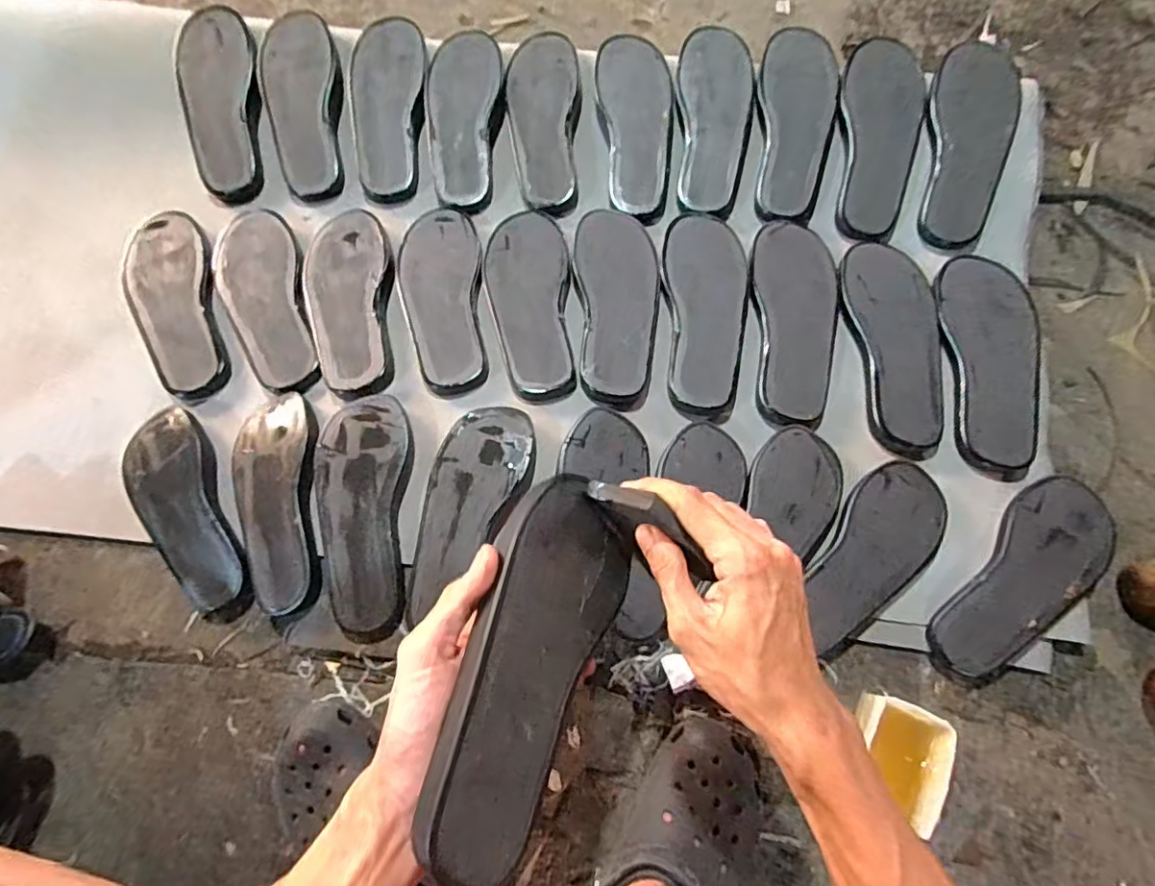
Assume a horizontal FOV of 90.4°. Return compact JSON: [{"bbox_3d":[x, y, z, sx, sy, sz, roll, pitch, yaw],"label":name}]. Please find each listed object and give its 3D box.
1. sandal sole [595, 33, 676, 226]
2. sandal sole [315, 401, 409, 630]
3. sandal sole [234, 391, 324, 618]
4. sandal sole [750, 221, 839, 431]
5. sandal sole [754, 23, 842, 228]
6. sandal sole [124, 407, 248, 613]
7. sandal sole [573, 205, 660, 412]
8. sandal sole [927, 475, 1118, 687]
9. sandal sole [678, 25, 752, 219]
[{"bbox_3d":[0.077,-0.408,0.731,0.095,0.036,0.252,-5,85,-1],"label":"sandal sole"},{"bbox_3d":[-0.217,0.064,0.576,0.086,0.032,0.229,-1,72,1],"label":"sandal sole"},{"bbox_3d":[-0.308,0.056,0.592,0.097,0.017,0.234,-15,71,11],"label":"sandal sole"},{"bbox_3d":[0.251,-0.141,0.663,0.094,0.016,0.255,4,72,2],"label":"sandal sole"},{"bbox_3d":[0.275,-0.397,0.724,0.094,0.027,0.246,6,86,2],"label":"sandal sole"},{"bbox_3d":[-0.418,0.070,0.610,0.092,0.040,0.234,-28,74,-9],"label":"sandal sole"},{"bbox_3d":[0.048,-0.168,0.656,0.096,0.016,0.262,-2,72,0],"label":"sandal sole"},{"bbox_3d":[0.438,0.136,0.561,0.089,0.028,0.230,37,79,23],"label":"sandal sole"},{"bbox_3d":[0.174,-0.412,0.731,0.090,0.020,0.247,3,86,1],"label":"sandal sole"}]

